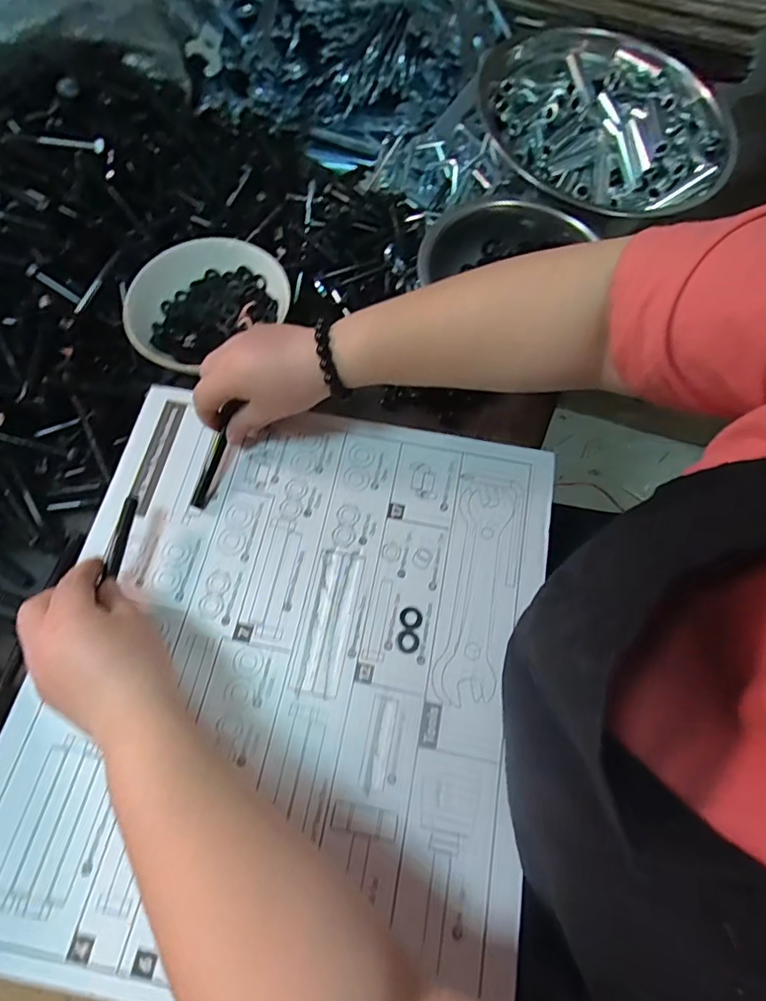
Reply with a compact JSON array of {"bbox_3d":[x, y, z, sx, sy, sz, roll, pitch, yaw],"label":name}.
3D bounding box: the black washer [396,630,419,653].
[{"bbox_3d":[0.017,0.097,0.359,0.015,0.004,0.015,1,68,-1],"label":"black washer"}]

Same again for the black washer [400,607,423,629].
[{"bbox_3d":[0.020,0.082,0.366,0.016,0.004,0.015,1,68,-1],"label":"black washer"}]

